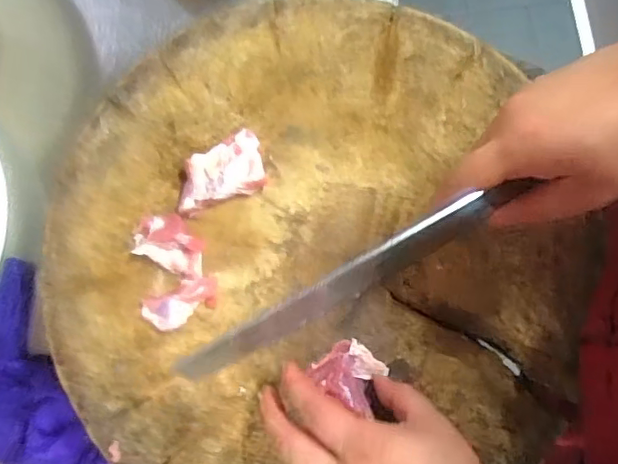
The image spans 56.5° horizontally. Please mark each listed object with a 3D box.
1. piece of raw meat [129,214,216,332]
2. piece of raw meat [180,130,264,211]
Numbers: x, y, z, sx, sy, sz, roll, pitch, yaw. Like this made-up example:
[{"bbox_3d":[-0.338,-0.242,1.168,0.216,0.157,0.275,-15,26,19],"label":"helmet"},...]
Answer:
[{"bbox_3d":[-0.098,0.026,0.419,0.052,0.015,0.081,-11,80,-3],"label":"piece of raw meat"},{"bbox_3d":[-0.067,-0.045,0.428,0.067,0.015,0.041,-18,80,-4],"label":"piece of raw meat"}]

